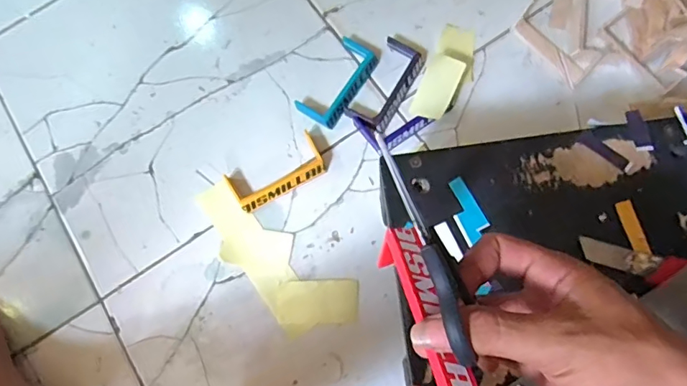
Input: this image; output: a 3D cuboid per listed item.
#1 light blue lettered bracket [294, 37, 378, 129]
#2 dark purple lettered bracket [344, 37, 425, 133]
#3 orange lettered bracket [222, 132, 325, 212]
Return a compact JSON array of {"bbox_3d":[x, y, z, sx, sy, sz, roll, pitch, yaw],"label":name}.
[{"bbox_3d":[-0.005,-0.133,0.597,0.054,0.017,0.110,33,79,12],"label":"light blue lettered bracket"},{"bbox_3d":[0.051,-0.130,0.587,0.052,0.016,0.111,29,78,12],"label":"dark purple lettered bracket"},{"bbox_3d":[-0.076,-0.022,0.567,0.106,0.022,0.048,-30,74,-5],"label":"orange lettered bracket"}]

